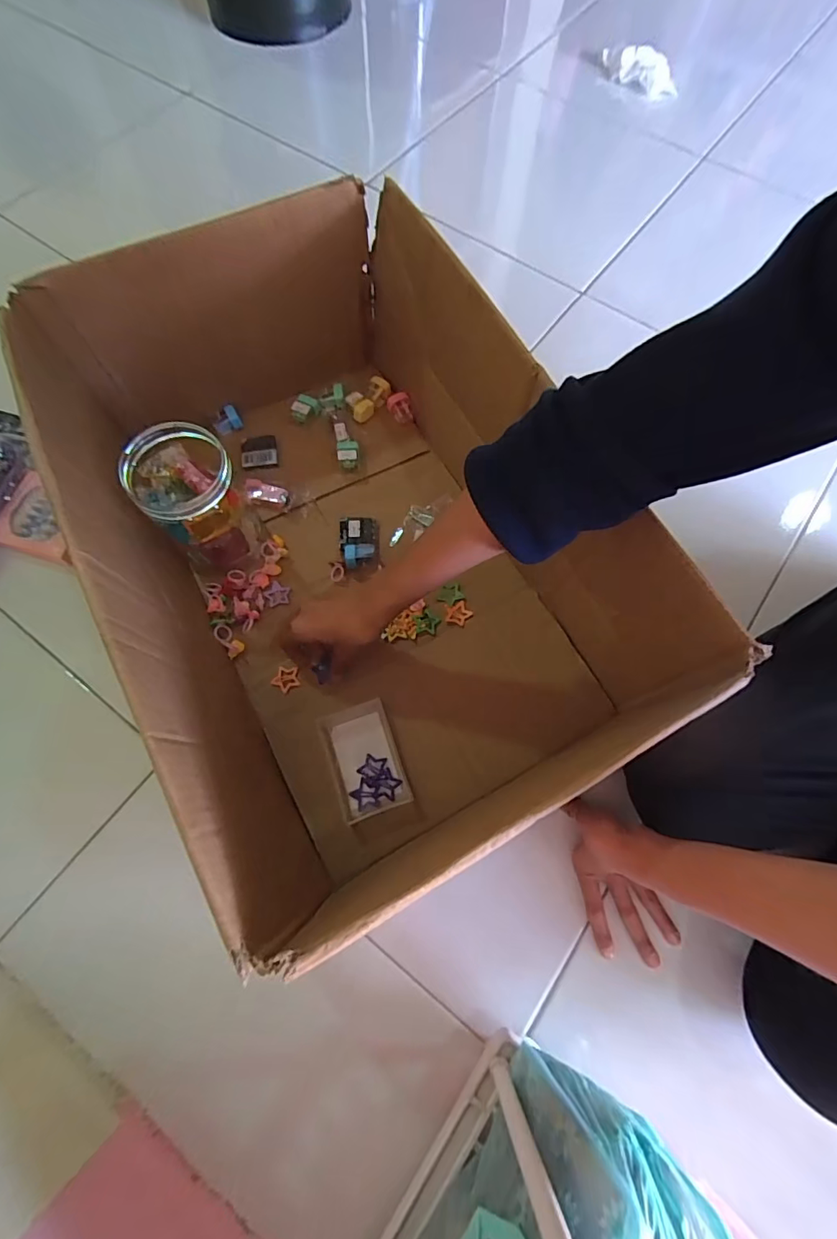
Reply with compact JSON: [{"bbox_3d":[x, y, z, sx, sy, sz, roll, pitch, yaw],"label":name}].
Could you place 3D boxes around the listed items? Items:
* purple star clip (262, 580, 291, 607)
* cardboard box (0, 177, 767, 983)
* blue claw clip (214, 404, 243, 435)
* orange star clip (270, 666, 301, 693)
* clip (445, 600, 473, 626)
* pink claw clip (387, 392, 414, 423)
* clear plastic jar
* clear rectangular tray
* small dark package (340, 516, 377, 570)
[{"bbox_3d":[-0.150,-0.026,0.518,0.028,0.004,0.027,32,73,11],"label":"purple star clip"},{"bbox_3d":[-0.065,-0.080,0.441,0.359,0.207,0.564,-26,72,-9],"label":"cardboard box"},{"bbox_3d":[-0.228,-0.238,0.574,0.031,0.018,0.020,-26,72,-9],"label":"blue claw clip"},{"bbox_3d":[-0.133,0.060,0.488,0.028,0.004,0.026,3,70,1],"label":"orange star clip"},{"bbox_3d":[0.042,-0.006,0.510,0.027,0.004,0.024,-38,74,-13],"label":"clip"},{"bbox_3d":[-0.023,-0.256,0.581,0.026,0.021,0.032,-12,70,-4],"label":"pink claw clip"},{"bbox_3d":[-0.214,-0.112,0.472,0.075,0.141,0.085,-32,73,-11],"label":"clear plastic jar"},{"bbox_3d":[-0.051,0.129,0.450,0.063,0.019,0.097,-19,71,-7],"label":"clear rectangular tray"},{"bbox_3d":[-0.065,-0.089,0.529,0.041,0.024,0.065,-6,70,-2],"label":"small dark package"}]

